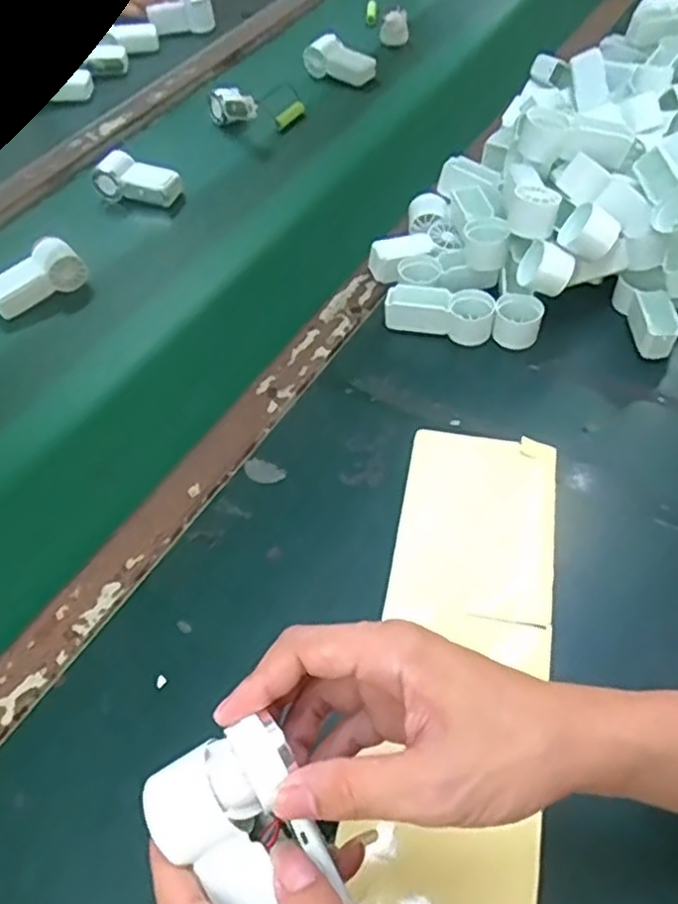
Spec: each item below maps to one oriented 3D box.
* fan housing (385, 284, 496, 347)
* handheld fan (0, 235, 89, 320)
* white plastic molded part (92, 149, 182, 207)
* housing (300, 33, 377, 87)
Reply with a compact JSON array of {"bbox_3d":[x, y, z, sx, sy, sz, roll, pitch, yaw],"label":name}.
[{"bbox_3d":[0.088,-0.121,0.618,0.091,0.037,0.029,14,54,15],"label":"fan housing"},{"bbox_3d":[-0.293,-0.169,0.688,0.050,0.036,0.096,36,62,28],"label":"handheld fan"},{"bbox_3d":[-0.225,-0.302,0.793,0.091,0.038,0.048,18,55,18],"label":"white plastic molded part"},{"bbox_3d":[-0.001,-0.526,0.959,0.061,0.043,0.095,-37,58,-23],"label":"housing"}]

